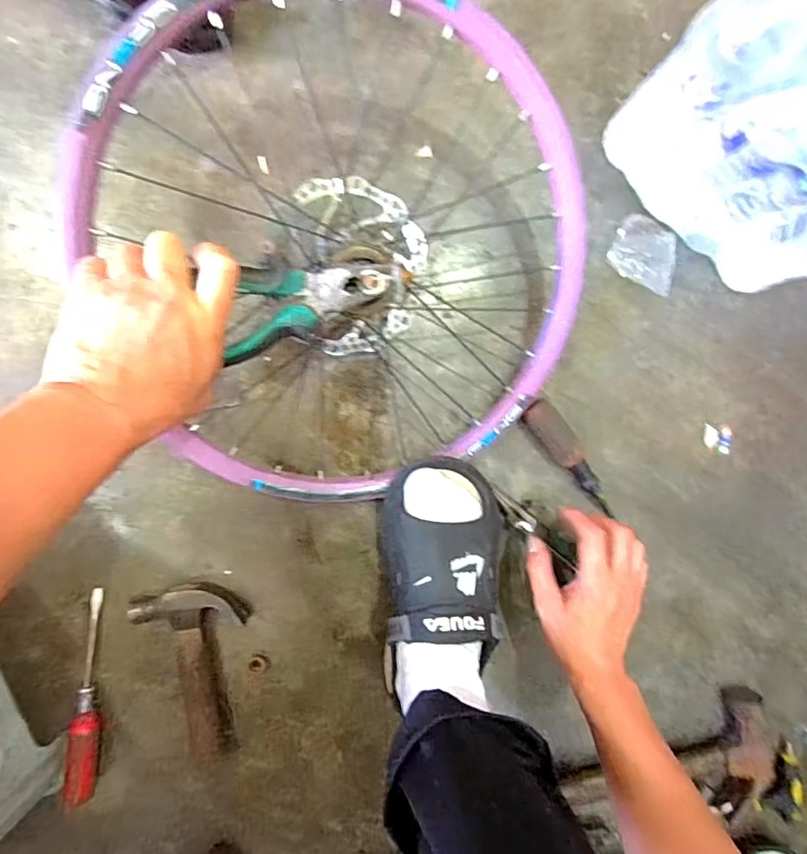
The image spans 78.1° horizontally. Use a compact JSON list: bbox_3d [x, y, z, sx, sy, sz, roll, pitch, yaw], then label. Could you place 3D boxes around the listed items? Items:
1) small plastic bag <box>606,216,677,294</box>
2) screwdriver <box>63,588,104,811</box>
[{"bbox_3d":[0.251,-0.181,0.515,0.073,0.020,0.069,26,92,-8],"label":"small plastic bag"},{"bbox_3d":[-0.306,0.264,0.483,0.024,0.025,0.206,6,94,-7],"label":"screwdriver"}]

